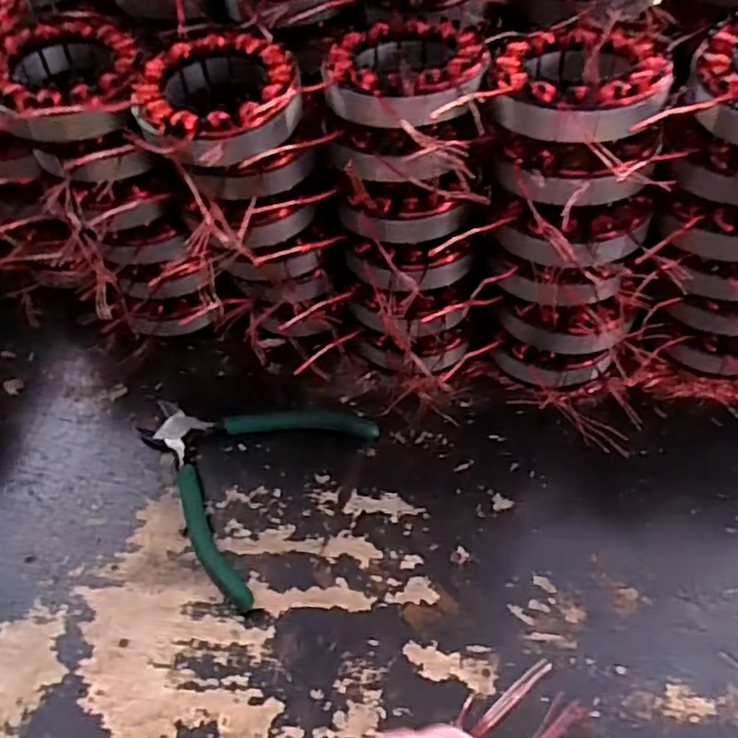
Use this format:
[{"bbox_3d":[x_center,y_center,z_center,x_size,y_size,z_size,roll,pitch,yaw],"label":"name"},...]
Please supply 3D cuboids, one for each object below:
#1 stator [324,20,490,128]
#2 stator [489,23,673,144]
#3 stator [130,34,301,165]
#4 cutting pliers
[{"bbox_3d":[0.020,-0.156,0.345,0.082,0.029,0.089,10,54,13],"label":"stator"},{"bbox_3d":[0.107,-0.148,0.326,0.085,0.025,0.088,-3,52,3],"label":"stator"},{"bbox_3d":[-0.082,-0.143,0.348,0.085,0.028,0.080,-3,52,3],"label":"stator"},{"bbox_3d":[-0.086,0.054,0.405,0.135,0.017,0.134,26,59,23],"label":"cutting pliers"}]

